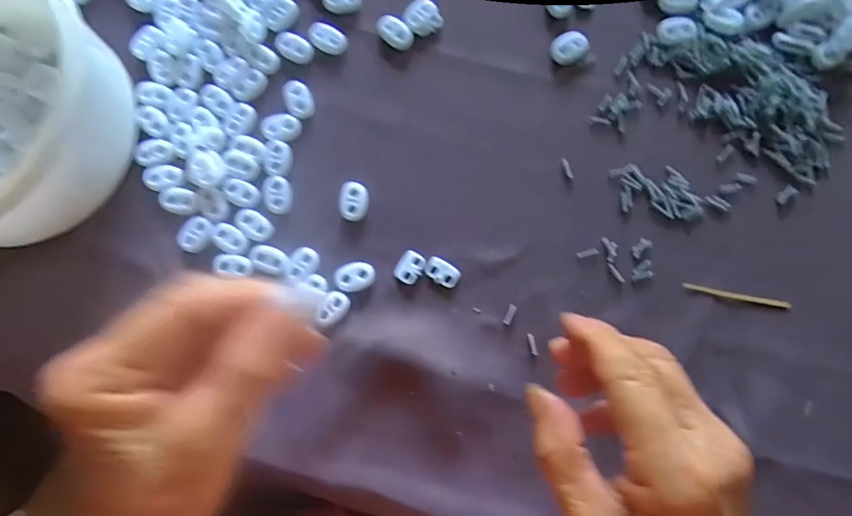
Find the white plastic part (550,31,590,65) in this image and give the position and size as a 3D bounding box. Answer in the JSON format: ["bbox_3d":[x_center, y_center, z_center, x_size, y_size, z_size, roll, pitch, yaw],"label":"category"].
[{"bbox_3d":[0.089,-0.130,0.308,0.023,0.005,0.019,-26,83,-3],"label":"white plastic part"}]

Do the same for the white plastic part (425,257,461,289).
[{"bbox_3d":[0.010,0.008,0.295,0.021,0.004,0.014,27,83,4],"label":"white plastic part"}]

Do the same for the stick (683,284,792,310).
[{"bbox_3d":[0.178,0.022,0.287,0.058,0.004,0.004,12,83,2],"label":"stick"}]

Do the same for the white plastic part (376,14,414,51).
[{"bbox_3d":[-0.020,-0.141,0.311,0.025,0.008,0.016,43,85,6],"label":"white plastic part"}]

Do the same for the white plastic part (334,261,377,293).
[{"bbox_3d":[-0.042,0.011,0.297,0.024,0.005,0.017,-20,83,-2],"label":"white plastic part"}]

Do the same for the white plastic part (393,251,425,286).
[{"bbox_3d":[-0.009,0.006,0.295,0.015,0.004,0.019,27,83,4],"label":"white plastic part"}]

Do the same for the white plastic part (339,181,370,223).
[{"bbox_3d":[-0.043,-0.034,0.303,0.017,0.009,0.023,9,82,2],"label":"white plastic part"}]

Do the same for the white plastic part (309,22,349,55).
[{"bbox_3d":[-0.061,-0.137,0.312,0.025,0.008,0.017,25,83,4],"label":"white plastic part"}]

